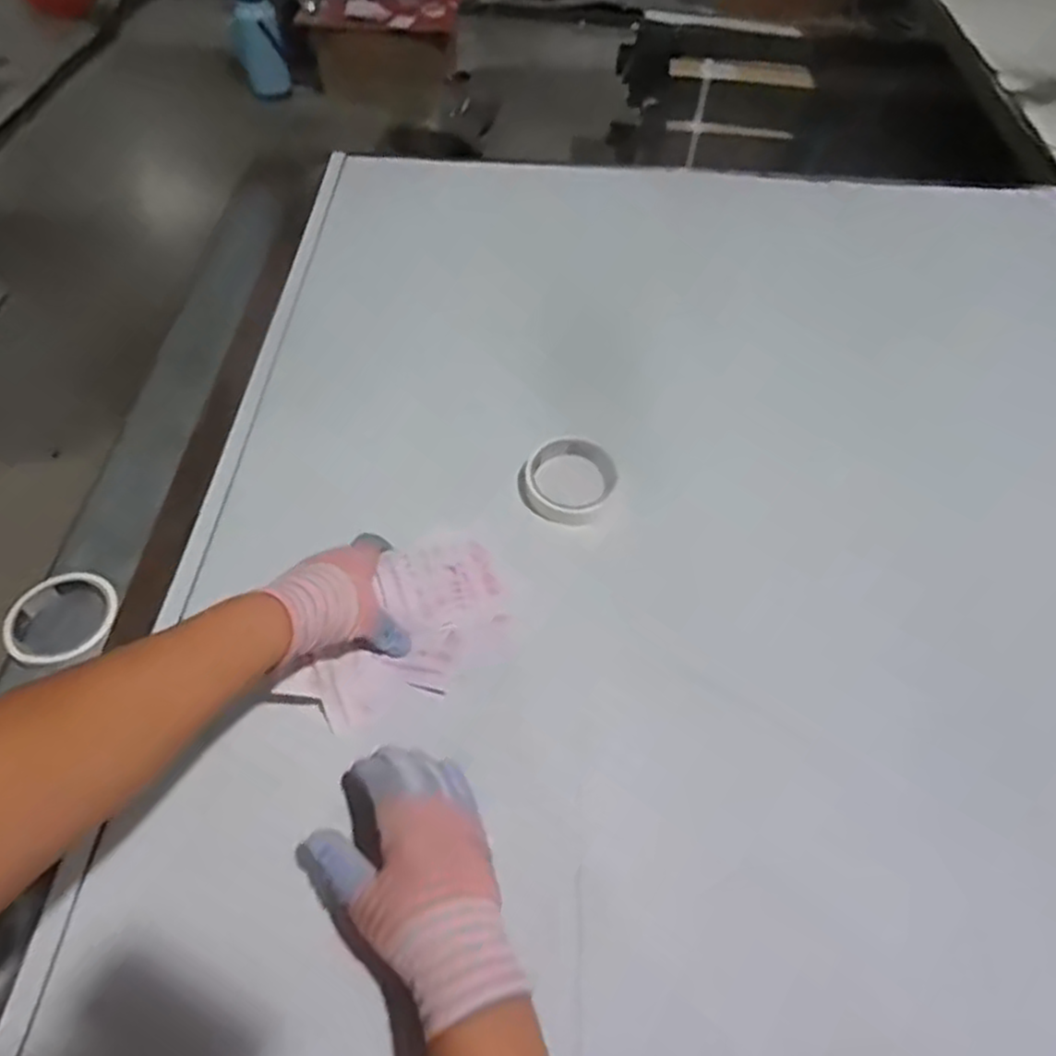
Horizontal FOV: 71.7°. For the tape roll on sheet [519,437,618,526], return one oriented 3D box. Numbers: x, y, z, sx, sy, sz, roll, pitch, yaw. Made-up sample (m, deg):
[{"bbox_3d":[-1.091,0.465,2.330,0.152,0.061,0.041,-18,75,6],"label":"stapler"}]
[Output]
[{"bbox_3d":[0.038,-0.048,0.680,0.086,0.023,0.088,1,55,-2],"label":"tape roll on sheet"}]

